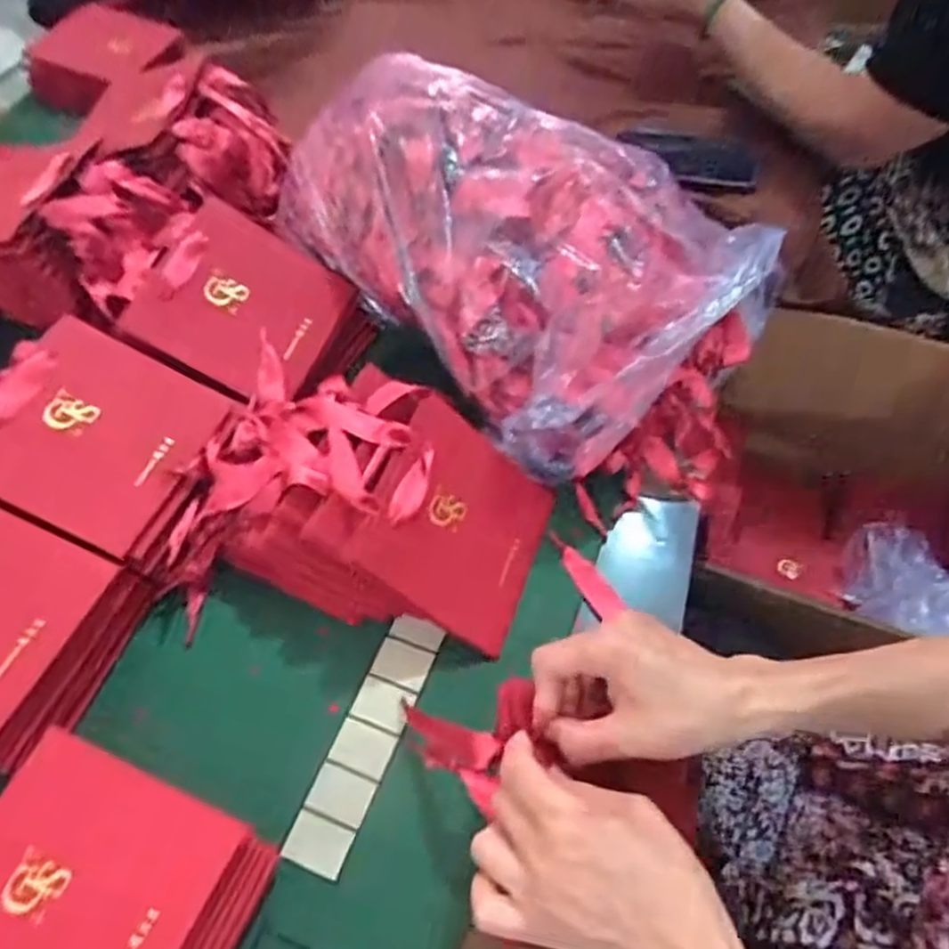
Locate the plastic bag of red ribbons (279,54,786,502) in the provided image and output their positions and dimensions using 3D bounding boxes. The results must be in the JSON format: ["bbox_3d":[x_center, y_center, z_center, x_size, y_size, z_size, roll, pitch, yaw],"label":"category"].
[{"bbox_3d":[0.045,-0.181,0.605,0.254,0.193,0.428,-34,62,-20],"label":"plastic bag of red ribbons"}]

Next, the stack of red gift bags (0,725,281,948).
[{"bbox_3d":[-0.209,0.244,0.396,0.160,0.081,0.141,19,58,13],"label":"stack of red gift bags"}]

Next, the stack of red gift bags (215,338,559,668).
[{"bbox_3d":[-0.079,0.013,0.527,0.252,0.099,0.159,19,59,14],"label":"stack of red gift bags"}]

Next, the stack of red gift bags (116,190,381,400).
[{"bbox_3d":[-0.181,-0.132,0.598,0.170,0.044,0.142,25,67,-13],"label":"stack of red gift bags"}]

